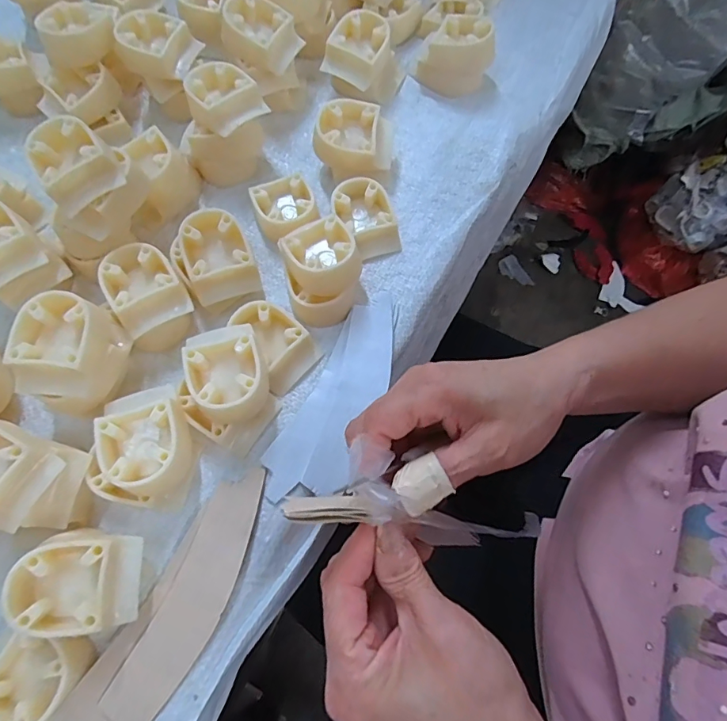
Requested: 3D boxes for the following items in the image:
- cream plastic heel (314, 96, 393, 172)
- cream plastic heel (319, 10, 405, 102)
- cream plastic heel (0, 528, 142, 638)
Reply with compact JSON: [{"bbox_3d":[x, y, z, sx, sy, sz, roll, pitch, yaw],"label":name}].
[{"bbox_3d":[-0.008,-0.171,0.366,0.063,0.040,0.049,1,70,0],"label":"cream plastic heel"},{"bbox_3d":[0.002,-0.259,0.398,0.062,0.037,0.060,22,71,7],"label":"cream plastic heel"},{"bbox_3d":[-0.157,0.122,0.258,0.064,0.040,0.051,6,70,2],"label":"cream plastic heel"}]

